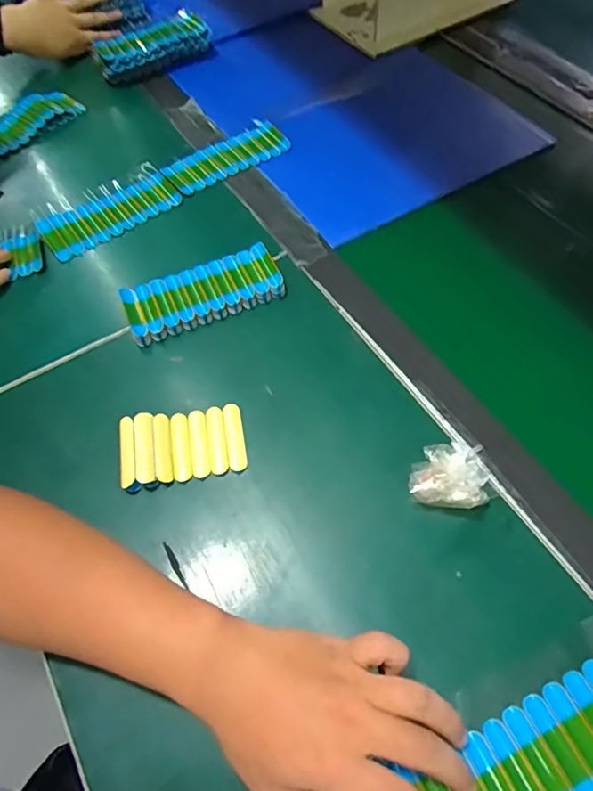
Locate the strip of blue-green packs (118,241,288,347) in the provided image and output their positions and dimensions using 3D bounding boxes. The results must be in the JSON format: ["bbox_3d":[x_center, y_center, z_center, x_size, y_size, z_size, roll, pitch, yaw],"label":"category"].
[{"bbox_3d":[-0.091,-0.101,0.508,0.153,0.020,0.067,-22,61,-11],"label":"strip of blue-green packs"}]

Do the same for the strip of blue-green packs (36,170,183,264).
[{"bbox_3d":[-0.200,-0.204,0.565,0.158,0.014,0.064,-37,64,-18],"label":"strip of blue-green packs"}]

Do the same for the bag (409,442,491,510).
[{"bbox_3d":[0.120,0.060,0.399,0.057,0.028,0.058,11,60,8],"label":"bag"}]

